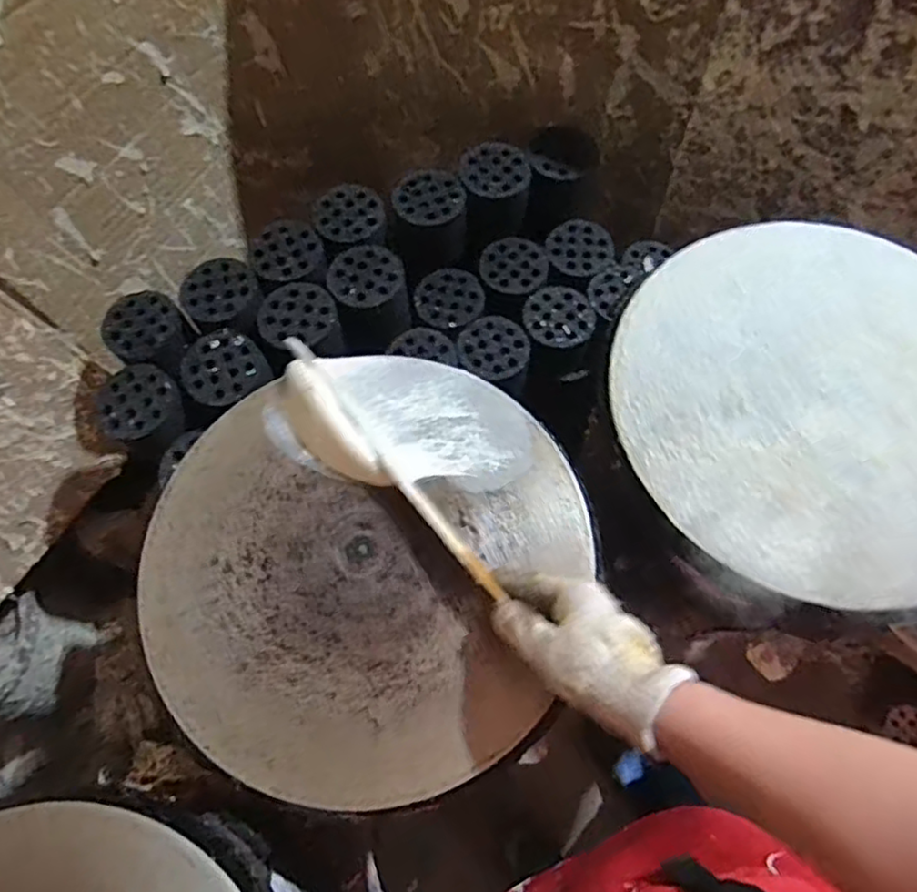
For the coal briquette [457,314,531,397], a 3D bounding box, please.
[{"bbox_3d":[0.052,-0.125,0.940,0.100,0.072,0.093,0,68,1],"label":"coal briquette"}]

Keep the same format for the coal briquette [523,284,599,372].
[{"bbox_3d":[0.146,-0.170,0.961,0.098,0.084,0.098,0,68,1],"label":"coal briquette"}]

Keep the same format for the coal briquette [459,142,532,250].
[{"bbox_3d":[0.053,-0.361,0.944,0.100,0.081,0.114,-22,69,-7],"label":"coal briquette"}]

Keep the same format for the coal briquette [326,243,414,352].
[{"bbox_3d":[-0.113,-0.197,0.891,0.101,0.084,0.116,-24,70,-8],"label":"coal briquette"}]

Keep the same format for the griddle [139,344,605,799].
[{"bbox_3d":[-0.084,0.088,0.565,0.356,0.023,0.365,0,68,1],"label":"griddle"}]

